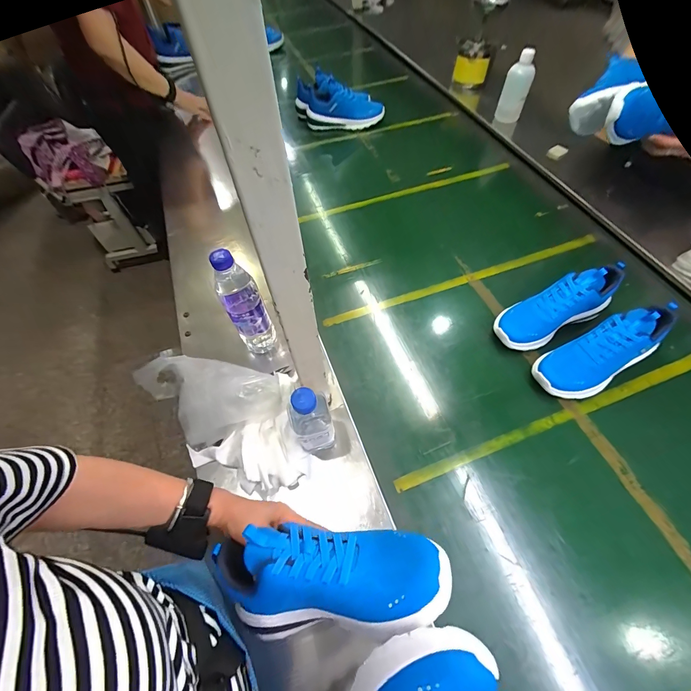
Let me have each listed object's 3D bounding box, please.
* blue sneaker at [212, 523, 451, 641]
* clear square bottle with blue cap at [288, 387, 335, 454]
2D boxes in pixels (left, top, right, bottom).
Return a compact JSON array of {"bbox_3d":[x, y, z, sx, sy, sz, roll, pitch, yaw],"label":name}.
[{"bbox_3d":[-0.024,0.242,0.346,0.251,0.089,0.095,-12,56,14],"label":"blue sneaker"},{"bbox_3d":[-0.051,0.110,0.497,0.059,0.162,0.064,-19,59,-10],"label":"clear square bottle with blue cap"}]

